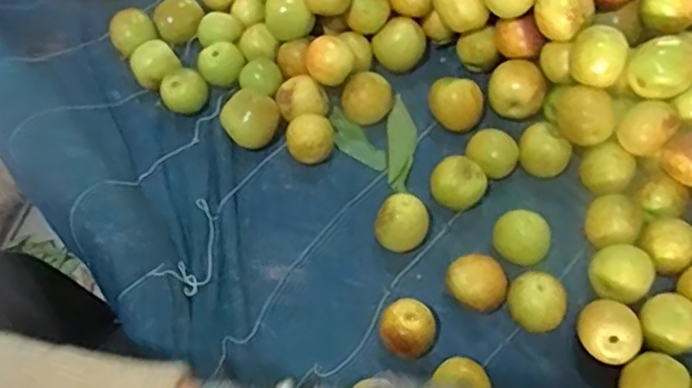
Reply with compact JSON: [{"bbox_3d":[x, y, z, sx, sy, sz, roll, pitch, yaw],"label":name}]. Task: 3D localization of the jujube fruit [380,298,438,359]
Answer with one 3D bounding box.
[{"bbox_3d":[0.039,0.087,0.418,0.033,0.030,0.031,-2,60,3],"label":"jujube fruit"}]

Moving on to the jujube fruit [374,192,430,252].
[{"bbox_3d":[0.038,0.022,0.456,0.035,0.034,0.032,-2,60,3],"label":"jujube fruit"}]

